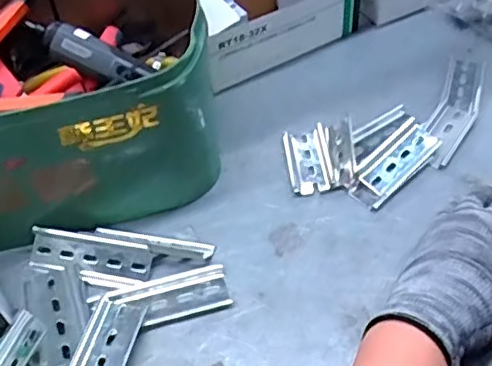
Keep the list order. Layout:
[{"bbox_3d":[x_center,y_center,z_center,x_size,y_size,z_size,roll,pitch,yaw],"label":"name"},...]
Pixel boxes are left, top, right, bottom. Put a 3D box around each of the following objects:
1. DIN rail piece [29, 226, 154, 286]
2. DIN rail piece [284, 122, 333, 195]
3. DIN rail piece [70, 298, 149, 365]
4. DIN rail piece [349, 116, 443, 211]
[{"bbox_3d":[-0.122,0.055,0.461,0.096,0.015,0.030,9,52,12],"label":"DIN rail piece"},{"bbox_3d":[0.056,-0.021,0.525,0.038,0.008,0.072,-6,50,-1],"label":"DIN rail piece"},{"bbox_3d":[-0.097,0.117,0.414,0.036,0.012,0.081,9,52,12],"label":"DIN rail piece"},{"bbox_3d":[0.129,-0.018,0.515,0.039,0.007,0.101,33,60,27],"label":"DIN rail piece"}]

